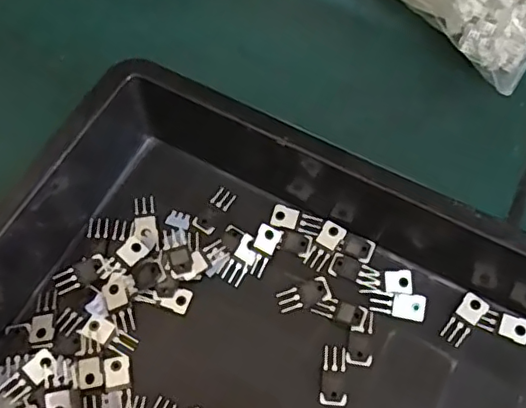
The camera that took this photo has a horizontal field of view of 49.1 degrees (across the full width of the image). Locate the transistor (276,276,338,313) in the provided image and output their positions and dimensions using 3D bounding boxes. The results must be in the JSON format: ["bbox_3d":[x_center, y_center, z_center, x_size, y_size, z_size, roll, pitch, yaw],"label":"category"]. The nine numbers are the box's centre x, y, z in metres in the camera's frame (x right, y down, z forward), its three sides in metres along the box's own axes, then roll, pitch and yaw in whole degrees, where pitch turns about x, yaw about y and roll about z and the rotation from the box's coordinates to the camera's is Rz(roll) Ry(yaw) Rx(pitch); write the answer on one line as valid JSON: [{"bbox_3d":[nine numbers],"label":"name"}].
[{"bbox_3d":[0.028,0.060,0.376,0.034,0.004,0.018,-13,65,-7],"label":"transistor"}]

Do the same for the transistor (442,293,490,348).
[{"bbox_3d":[0.129,0.074,0.367,0.015,0.004,0.034,36,81,17],"label":"transistor"}]

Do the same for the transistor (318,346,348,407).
[{"bbox_3d":[0.044,0.106,0.353,0.016,0.004,0.035,9,64,3],"label":"transistor"}]

